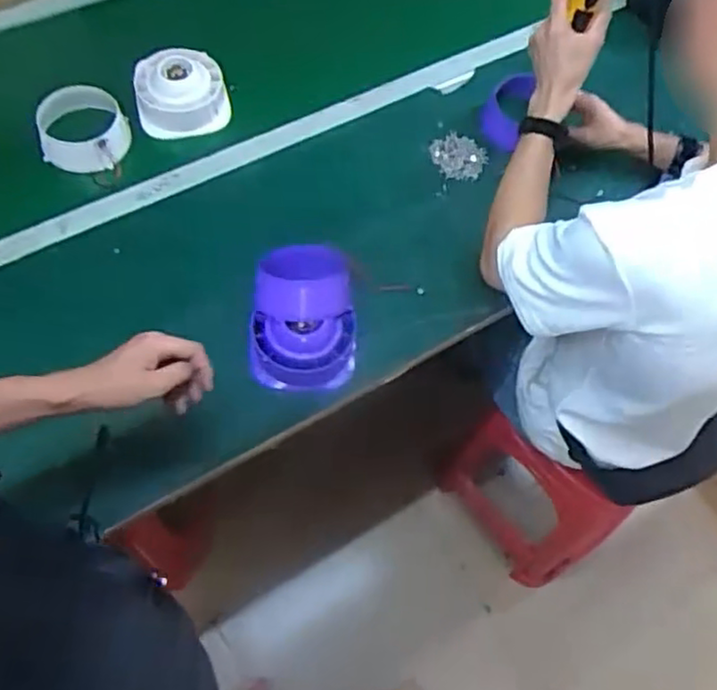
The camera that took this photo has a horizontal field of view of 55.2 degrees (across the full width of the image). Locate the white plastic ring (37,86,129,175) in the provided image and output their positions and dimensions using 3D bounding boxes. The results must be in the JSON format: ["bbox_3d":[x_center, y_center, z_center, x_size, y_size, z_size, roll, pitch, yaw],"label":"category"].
[{"bbox_3d":[-0.401,-0.317,1.002,0.120,0.057,0.131,-9,64,-8],"label":"white plastic ring"}]

